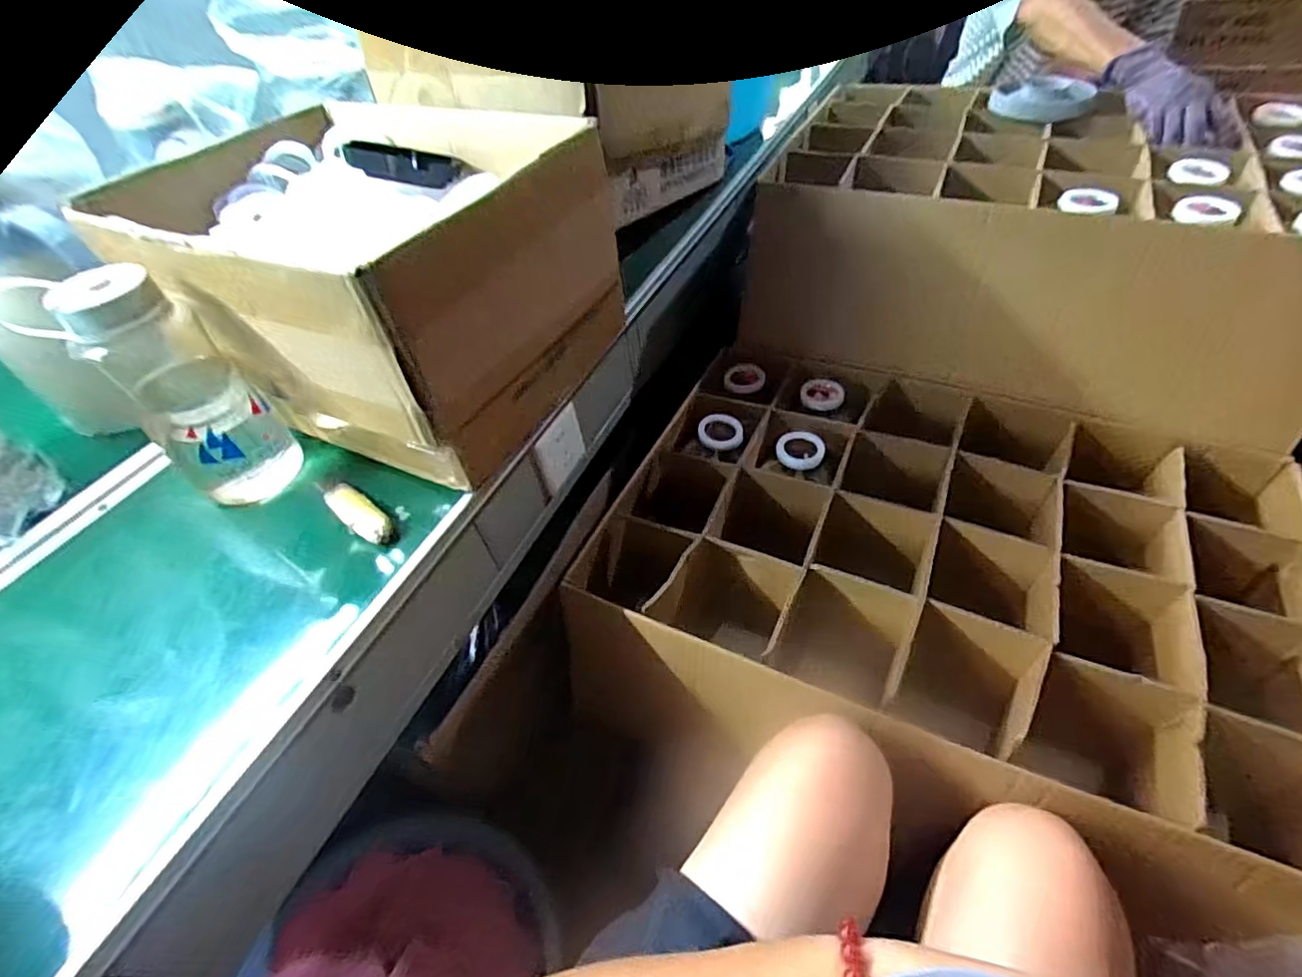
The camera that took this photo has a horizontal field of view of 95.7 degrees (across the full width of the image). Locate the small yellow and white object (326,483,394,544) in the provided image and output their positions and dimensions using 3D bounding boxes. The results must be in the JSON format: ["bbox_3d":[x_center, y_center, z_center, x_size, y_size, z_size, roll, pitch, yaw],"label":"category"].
[{"bbox_3d":[-0.244,0.016,0.484,0.084,0.018,0.026,30,58,29],"label":"small yellow and white object"}]

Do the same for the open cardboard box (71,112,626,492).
[{"bbox_3d":[-0.258,-0.211,0.572,0.385,0.191,0.313,17,52,21],"label":"open cardboard box"}]

